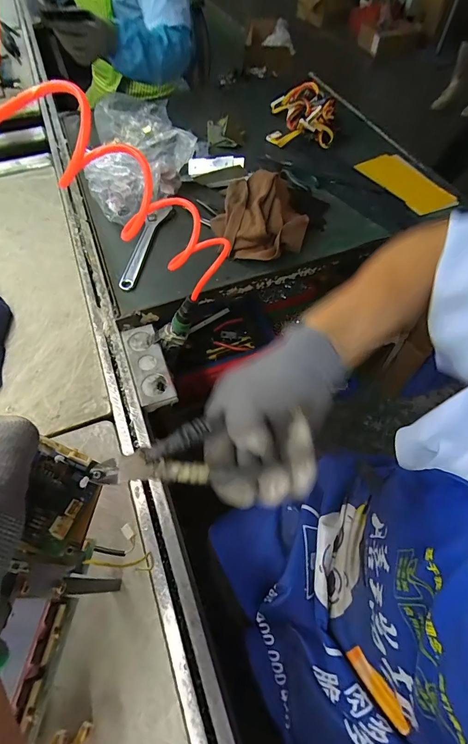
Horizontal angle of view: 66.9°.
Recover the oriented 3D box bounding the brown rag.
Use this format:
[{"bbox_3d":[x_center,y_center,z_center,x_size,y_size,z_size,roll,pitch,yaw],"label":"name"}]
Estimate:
[{"bbox_3d":[0.050,-0.312,0.693,0.185,0.067,0.213,5,59,5],"label":"brown rag"}]

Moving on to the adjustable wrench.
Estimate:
[{"bbox_3d":[-0.173,-0.245,0.688,0.046,0.021,0.213,10,59,7],"label":"adjustable wrench"}]

